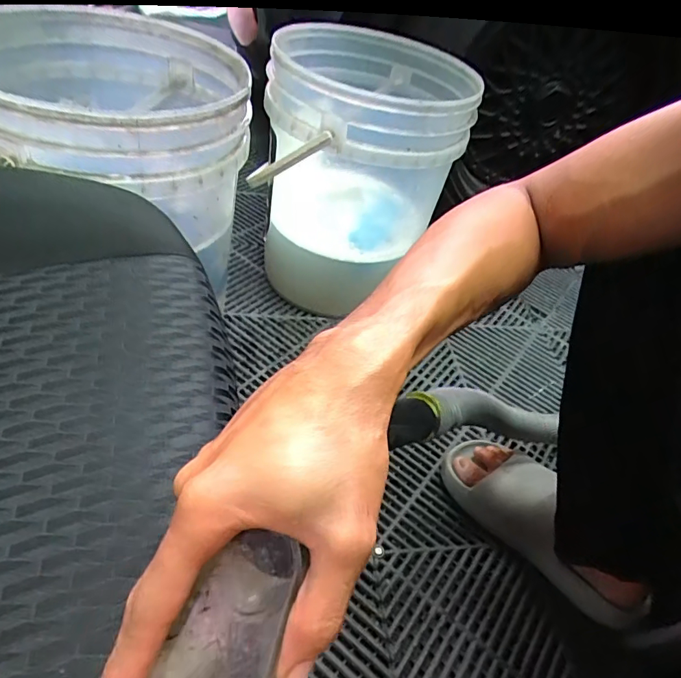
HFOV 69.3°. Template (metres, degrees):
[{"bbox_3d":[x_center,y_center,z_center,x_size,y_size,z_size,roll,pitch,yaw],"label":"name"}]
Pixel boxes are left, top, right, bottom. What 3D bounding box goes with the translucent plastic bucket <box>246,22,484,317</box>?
[{"bbox_3d":[0.046,-0.261,0.795,0.262,0.361,0.319,21,45,7],"label":"translucent plastic bucket"}]

